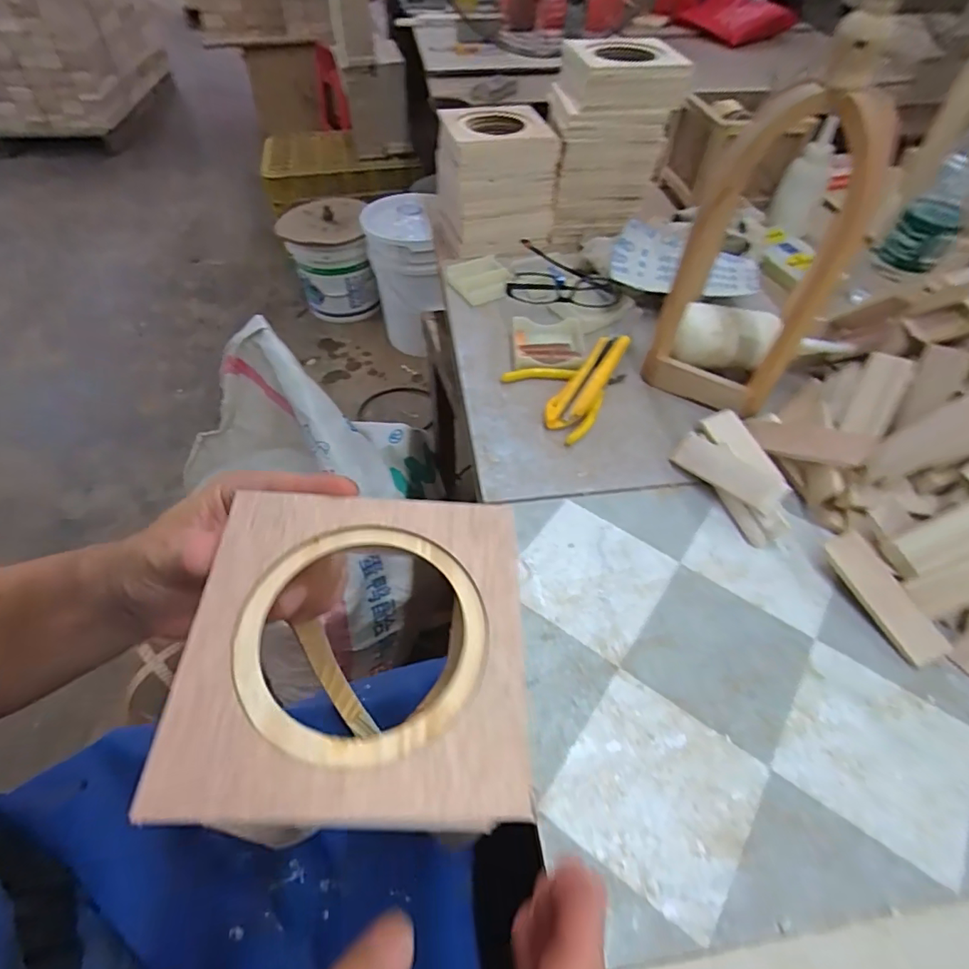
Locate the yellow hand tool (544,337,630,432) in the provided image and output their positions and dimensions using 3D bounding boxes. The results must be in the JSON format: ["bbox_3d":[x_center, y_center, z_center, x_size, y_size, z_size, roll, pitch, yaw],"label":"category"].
[{"bbox_3d":[0.105,-0.105,0.533,0.033,0.031,0.133,27,55,20],"label":"yellow hand tool"}]

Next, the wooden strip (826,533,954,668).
[{"bbox_3d":[0.294,0.082,0.391,0.028,0.007,0.097,-31,64,12],"label":"wooden strip"}]

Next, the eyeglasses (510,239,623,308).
[{"bbox_3d":[0.092,-0.253,0.636,0.132,0.036,0.095,1,50,0],"label":"eyeglasses"}]

